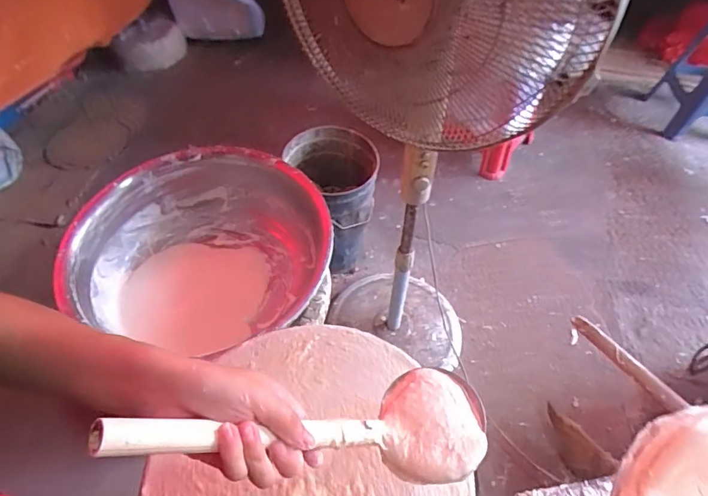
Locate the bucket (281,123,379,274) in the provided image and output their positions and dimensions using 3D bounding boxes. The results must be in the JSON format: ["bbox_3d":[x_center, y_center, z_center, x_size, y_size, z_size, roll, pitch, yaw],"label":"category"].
[{"bbox_3d":[-0.081,-0.135,1.591,0.292,0.442,0.321,12,52,8],"label":"bucket"}]

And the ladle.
[{"bbox_3d":[-0.019,0.137,0.353,0.315,0.067,0.098,17,42,-36],"label":"ladle"}]

